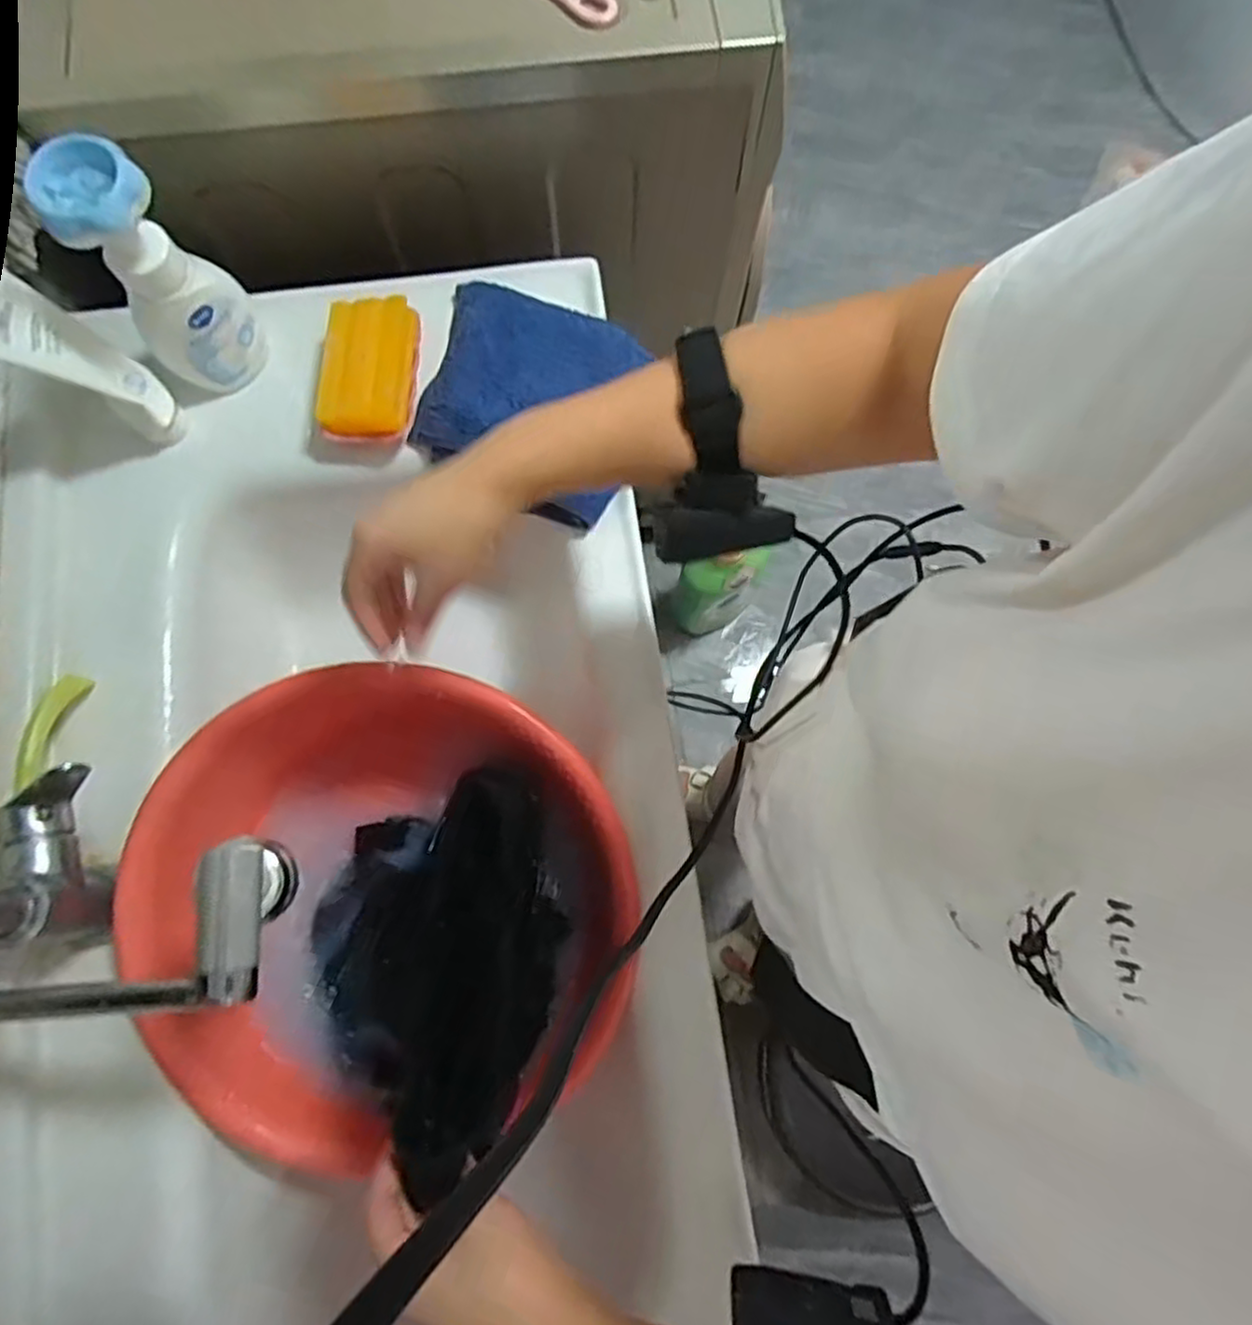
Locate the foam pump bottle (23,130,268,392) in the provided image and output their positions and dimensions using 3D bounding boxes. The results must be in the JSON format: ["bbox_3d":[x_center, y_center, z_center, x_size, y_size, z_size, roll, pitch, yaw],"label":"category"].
[{"bbox_3d":[-0.348,-0.289,0.548,0.083,0.179,0.063,-35,80,-8],"label":"foam pump bottle"}]

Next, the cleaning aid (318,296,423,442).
[{"bbox_3d":[-0.217,-0.247,0.616,0.074,0.040,0.120,3,77,0],"label":"cleaning aid"}]

